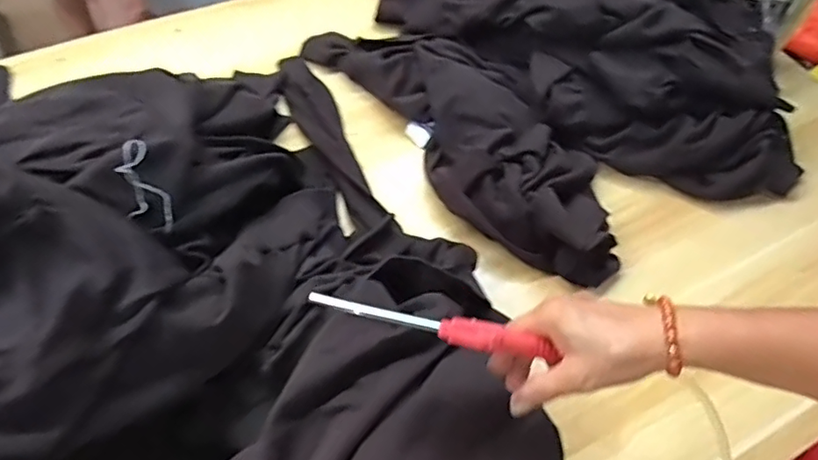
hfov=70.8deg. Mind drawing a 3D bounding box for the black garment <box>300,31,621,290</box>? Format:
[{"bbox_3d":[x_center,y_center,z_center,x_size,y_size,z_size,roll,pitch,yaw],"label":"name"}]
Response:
[{"bbox_3d":[0.068,-0.158,0.811,0.211,0.071,0.591,-33,63,-23],"label":"black garment"}]

